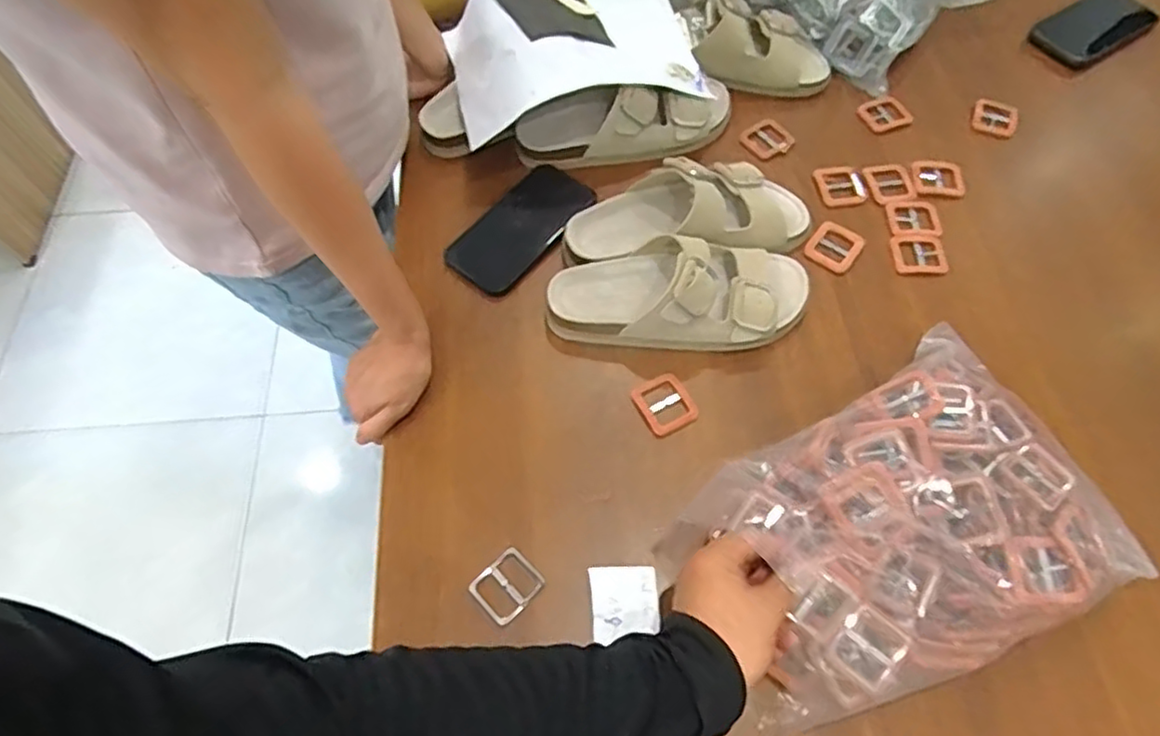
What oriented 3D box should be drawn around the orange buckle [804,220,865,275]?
[{"bbox_3d":[0.255,-0.122,0.672,0.047,0.004,0.058,34,68,17],"label":"orange buckle"}]

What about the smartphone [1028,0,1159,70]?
[{"bbox_3d":[0.630,-0.417,0.820,0.156,0.011,0.083,-30,65,-14],"label":"smartphone"}]

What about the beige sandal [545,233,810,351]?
[{"bbox_3d":[0.092,-0.072,0.612,0.245,0.077,0.096,-3,62,0],"label":"beige sandal"}]

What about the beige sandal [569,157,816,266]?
[{"bbox_3d":[0.105,-0.156,0.658,0.245,0.076,0.097,-7,62,-2],"label":"beige sandal"}]

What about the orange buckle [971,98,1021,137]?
[{"bbox_3d":[0.475,-0.287,0.764,0.050,0.005,0.049,19,64,11],"label":"orange buckle"}]

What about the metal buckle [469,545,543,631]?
[{"bbox_3d":[-0.057,0.171,0.522,0.049,0.004,0.044,-41,68,-18],"label":"metal buckle"}]

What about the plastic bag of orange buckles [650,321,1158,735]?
[{"bbox_3d":[0.233,0.123,0.495,0.300,0.073,0.208,-26,65,-12],"label":"plastic bag of orange buckles"}]

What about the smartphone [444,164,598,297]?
[{"bbox_3d":[-0.060,-0.145,0.680,0.083,0.015,0.160,38,71,20],"label":"smartphone"}]

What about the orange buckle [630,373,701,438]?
[{"bbox_3d":[0.075,0.032,0.593,0.048,0.005,0.053,-29,65,-13],"label":"orange buckle"}]

